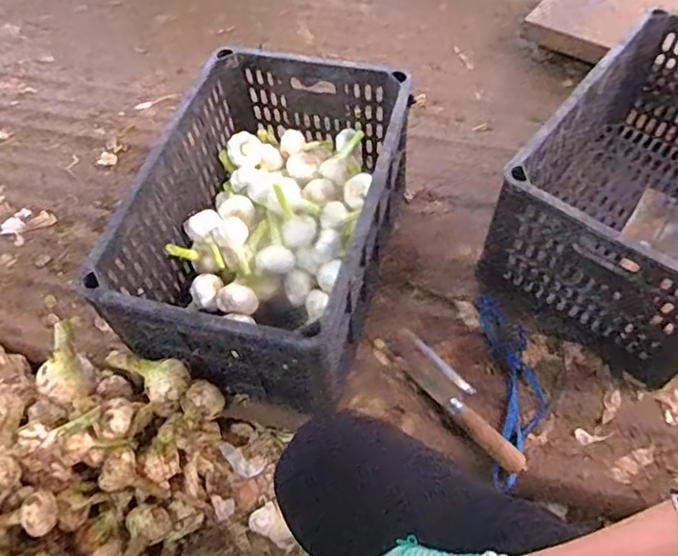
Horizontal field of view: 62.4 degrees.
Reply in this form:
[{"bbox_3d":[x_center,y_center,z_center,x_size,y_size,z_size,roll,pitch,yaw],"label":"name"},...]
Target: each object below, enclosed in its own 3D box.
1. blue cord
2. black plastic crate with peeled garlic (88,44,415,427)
[{"bbox_3d":[0.241,0.148,0.766,0.080,0.017,0.257,-2,66,2],"label":"blue cord"},{"bbox_3d":[-0.090,-0.072,0.798,0.303,0.236,0.449,11,58,12],"label":"black plastic crate with peeled garlic"}]

